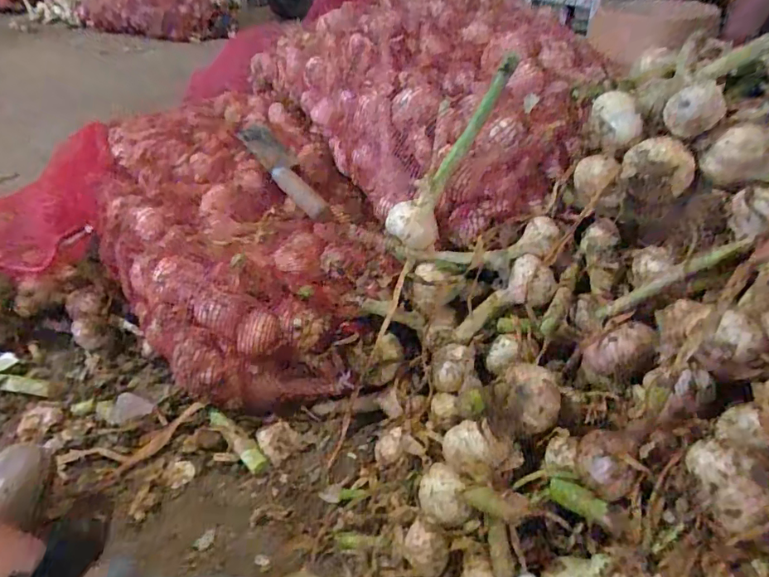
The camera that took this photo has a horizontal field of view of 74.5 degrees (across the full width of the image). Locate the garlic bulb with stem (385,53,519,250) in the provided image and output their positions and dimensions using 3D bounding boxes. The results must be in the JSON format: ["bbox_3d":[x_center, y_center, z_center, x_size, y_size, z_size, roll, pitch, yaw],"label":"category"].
[{"bbox_3d":[0.066,-0.130,0.491,0.040,0.197,0.035,16,26,-34],"label":"garlic bulb with stem"}]

